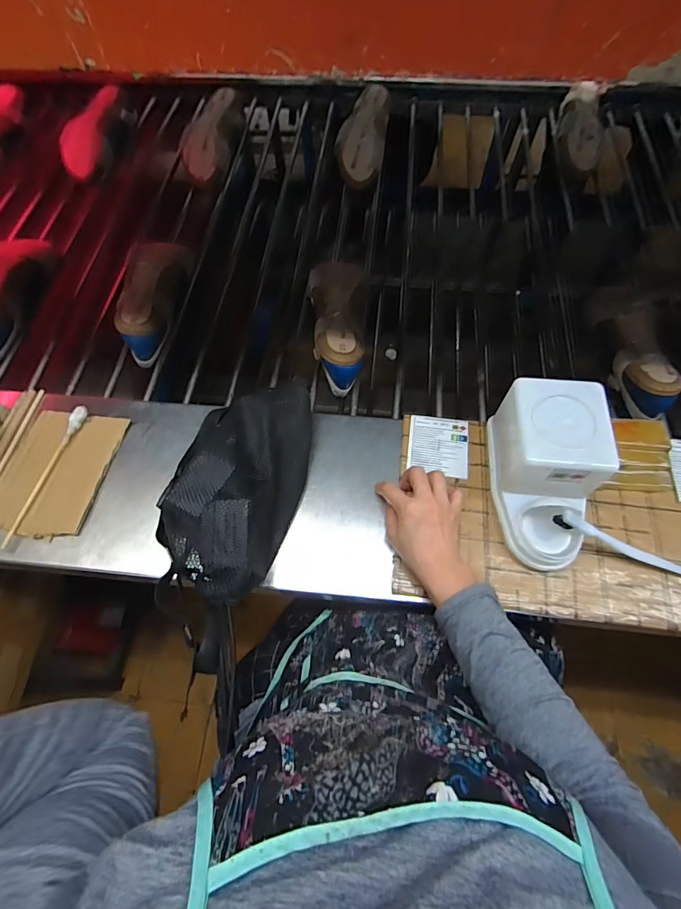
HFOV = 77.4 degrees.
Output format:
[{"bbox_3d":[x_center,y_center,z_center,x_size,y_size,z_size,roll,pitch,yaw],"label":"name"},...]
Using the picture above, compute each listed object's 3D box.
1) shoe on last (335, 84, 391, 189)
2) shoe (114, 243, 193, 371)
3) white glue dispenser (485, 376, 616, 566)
[{"bbox_3d":[0.051,-0.672,0.910,0.097,0.087,0.261,8,64,6],"label":"shoe on last"},{"bbox_3d":[-0.325,-0.264,0.723,0.097,0.084,0.237,3,63,3],"label":"shoe"},{"bbox_3d":[0.231,0.022,0.472,0.100,0.110,0.184,1,63,2],"label":"white glue dispenser"}]

